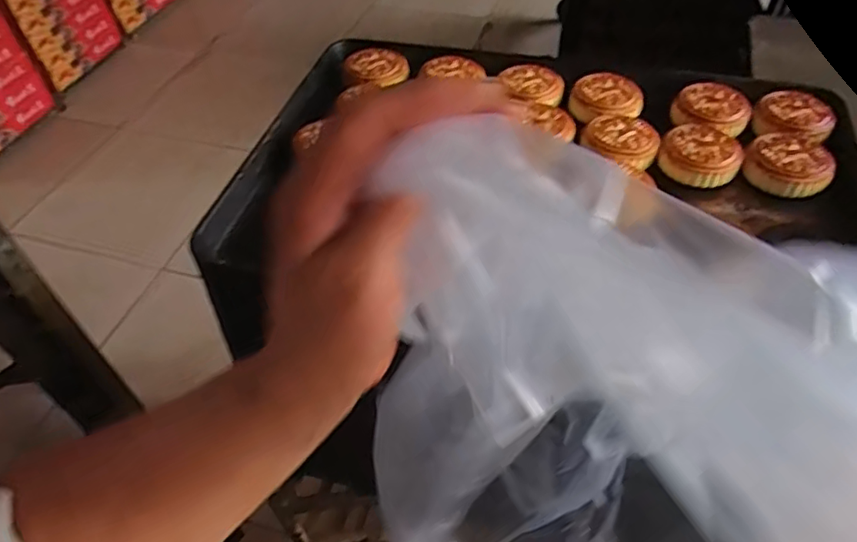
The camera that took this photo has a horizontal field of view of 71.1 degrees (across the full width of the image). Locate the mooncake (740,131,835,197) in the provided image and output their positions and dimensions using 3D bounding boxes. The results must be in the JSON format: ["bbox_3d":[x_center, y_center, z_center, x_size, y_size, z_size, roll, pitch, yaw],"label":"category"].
[{"bbox_3d":[0.361,-0.109,0.602,0.078,0.025,0.081,20,53,19],"label":"mooncake"}]

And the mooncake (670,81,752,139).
[{"bbox_3d":[0.316,-0.182,0.665,0.078,0.024,0.075,23,54,21],"label":"mooncake"}]

